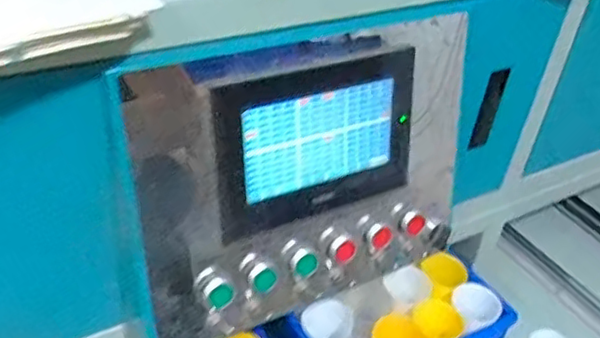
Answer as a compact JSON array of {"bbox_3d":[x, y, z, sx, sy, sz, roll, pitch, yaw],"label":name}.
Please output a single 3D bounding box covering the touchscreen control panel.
[{"bbox_3d":[0.017,-0.018,0.586,0.199,0.143,0.039,-15,42,-26],"label":"touchscreen control panel"}]

